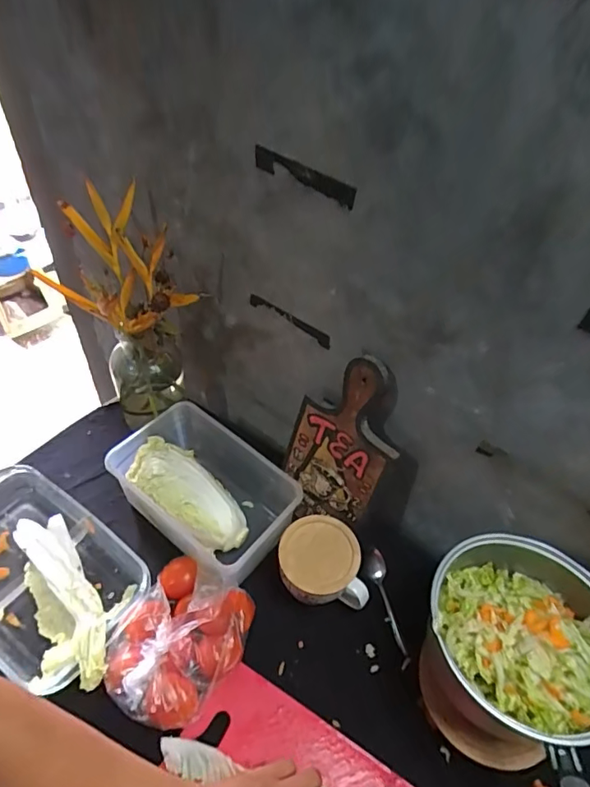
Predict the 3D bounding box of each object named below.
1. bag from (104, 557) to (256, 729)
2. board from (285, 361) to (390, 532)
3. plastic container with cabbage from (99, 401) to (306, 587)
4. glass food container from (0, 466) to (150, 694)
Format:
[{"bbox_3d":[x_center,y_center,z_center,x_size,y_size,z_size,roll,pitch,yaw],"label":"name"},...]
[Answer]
[{"bbox_3d":[-0.132,0.275,0.569,0.131,0.057,0.166,22,50,14],"label":"bag"},{"bbox_3d":[0.055,0.066,0.630,0.132,0.257,0.012,37,40,23],"label":"board"},{"bbox_3d":[-0.124,0.138,0.698,0.247,0.118,0.157,34,54,24],"label":"plastic container with cabbage"},{"bbox_3d":[-0.330,0.226,0.632,0.281,0.065,0.183,31,53,21],"label":"glass food container"}]

